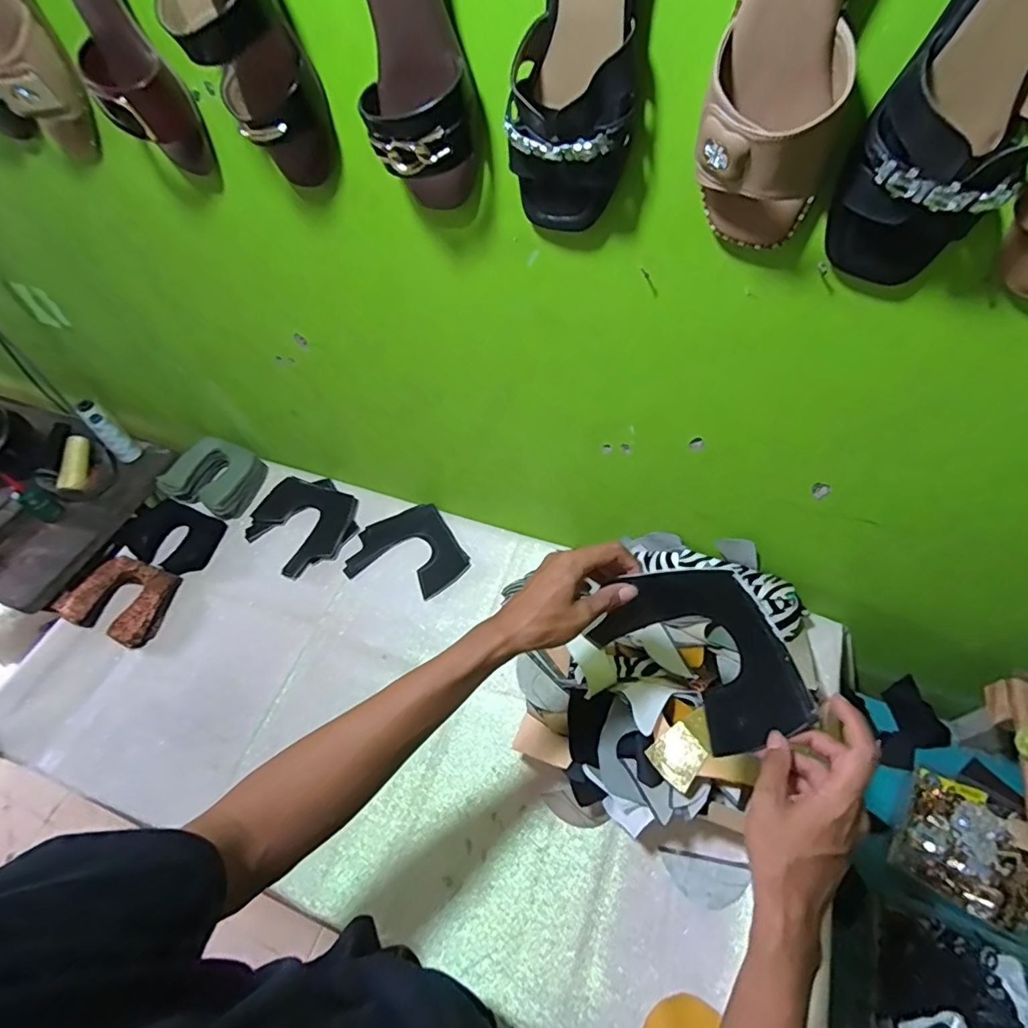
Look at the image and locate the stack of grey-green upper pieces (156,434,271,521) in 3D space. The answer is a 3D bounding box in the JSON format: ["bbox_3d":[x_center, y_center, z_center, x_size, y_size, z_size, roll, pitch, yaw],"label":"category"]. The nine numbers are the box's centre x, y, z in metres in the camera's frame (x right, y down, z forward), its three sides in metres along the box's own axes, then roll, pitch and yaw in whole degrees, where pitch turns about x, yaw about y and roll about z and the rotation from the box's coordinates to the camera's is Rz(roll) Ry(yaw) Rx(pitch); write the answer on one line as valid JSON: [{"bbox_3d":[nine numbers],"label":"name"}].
[{"bbox_3d":[-0.568,-0.070,1.021,0.151,0.033,0.134,23,65,-4],"label":"stack of grey-green upper pieces"}]

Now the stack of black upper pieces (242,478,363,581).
[{"bbox_3d":[-0.388,0.013,0.988,0.200,0.016,0.172,34,63,24],"label":"stack of black upper pieces"}]

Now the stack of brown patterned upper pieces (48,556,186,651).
[{"bbox_3d":[-0.659,0.143,0.906,0.159,0.039,0.132,17,57,14],"label":"stack of brown patterned upper pieces"}]

